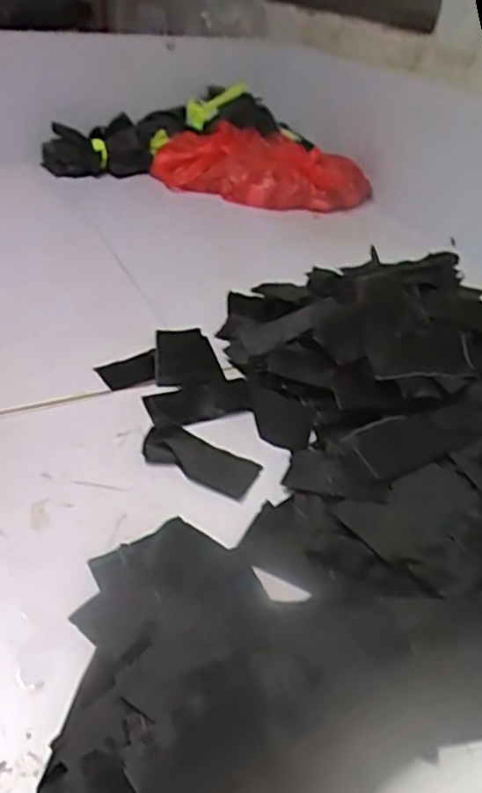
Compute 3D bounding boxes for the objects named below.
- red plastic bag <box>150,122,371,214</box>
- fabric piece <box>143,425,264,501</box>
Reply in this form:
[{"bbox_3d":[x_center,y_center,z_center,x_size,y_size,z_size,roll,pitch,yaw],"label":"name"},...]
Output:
[{"bbox_3d":[0.032,-0.442,1.234,0.420,0.107,0.163,9,34,5],"label":"red plastic bag"},{"bbox_3d":[-0.038,0.057,0.592,0.113,0.008,0.052,22,40,25],"label":"fabric piece"}]

